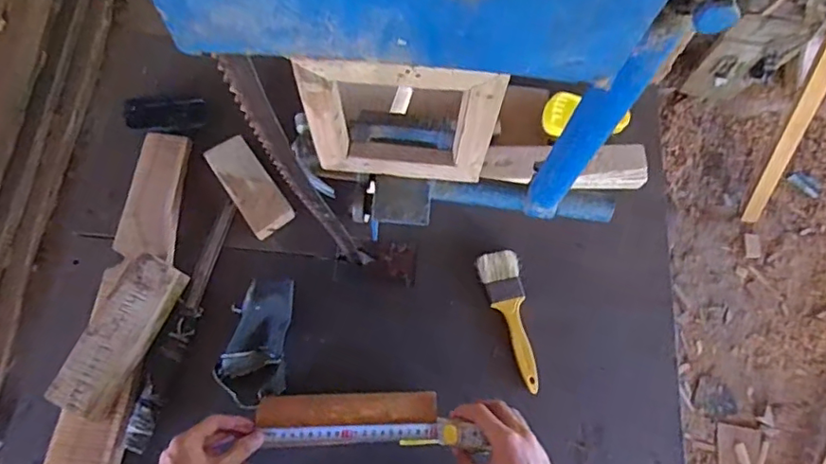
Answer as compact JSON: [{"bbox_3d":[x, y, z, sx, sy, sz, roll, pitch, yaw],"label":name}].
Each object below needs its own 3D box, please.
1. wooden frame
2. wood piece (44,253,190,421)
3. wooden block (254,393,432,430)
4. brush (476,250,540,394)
[{"bbox_3d":[-0.009,-0.083,0.425,0.143,0.154,0.016,6,70,-1],"label":"wooden frame"},{"bbox_3d":[-0.343,0.118,0.643,0.064,0.046,0.188,23,70,5],"label":"wood piece"},{"bbox_3d":[-0.073,0.202,0.625,0.197,0.017,0.035,0,69,-5],"label":"wooden block"},{"bbox_3d":[0.123,0.112,0.705,0.054,0.020,0.177,-7,70,-6],"label":"brush"}]

